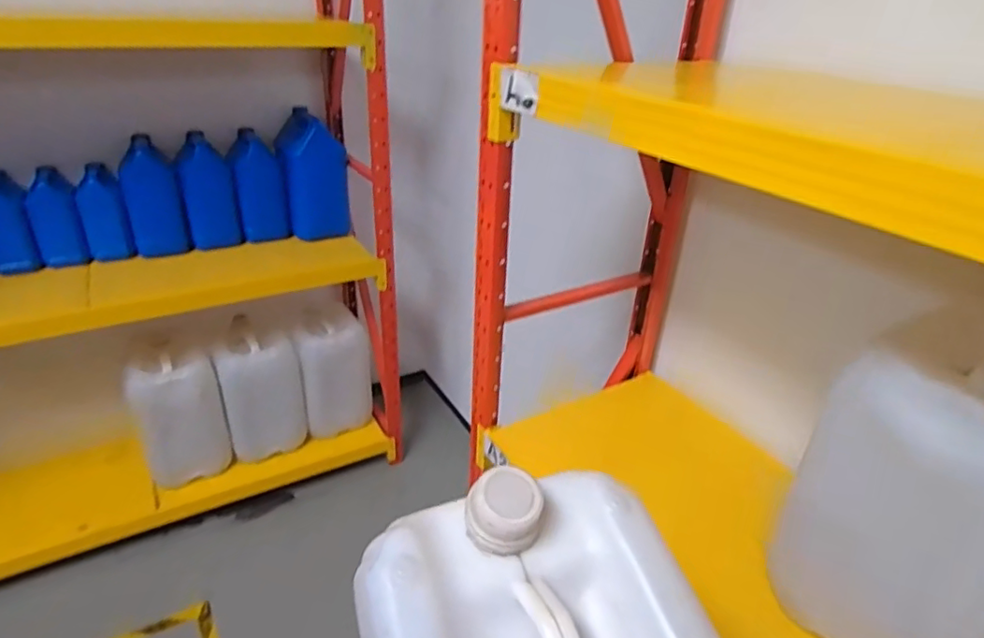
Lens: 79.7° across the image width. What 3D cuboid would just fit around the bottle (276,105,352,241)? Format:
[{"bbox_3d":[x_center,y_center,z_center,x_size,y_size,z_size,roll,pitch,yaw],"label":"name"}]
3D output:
[{"bbox_3d":[-0.534,-0.433,1.770,0.176,0.334,0.183,-10,33,-22],"label":"bottle"}]

